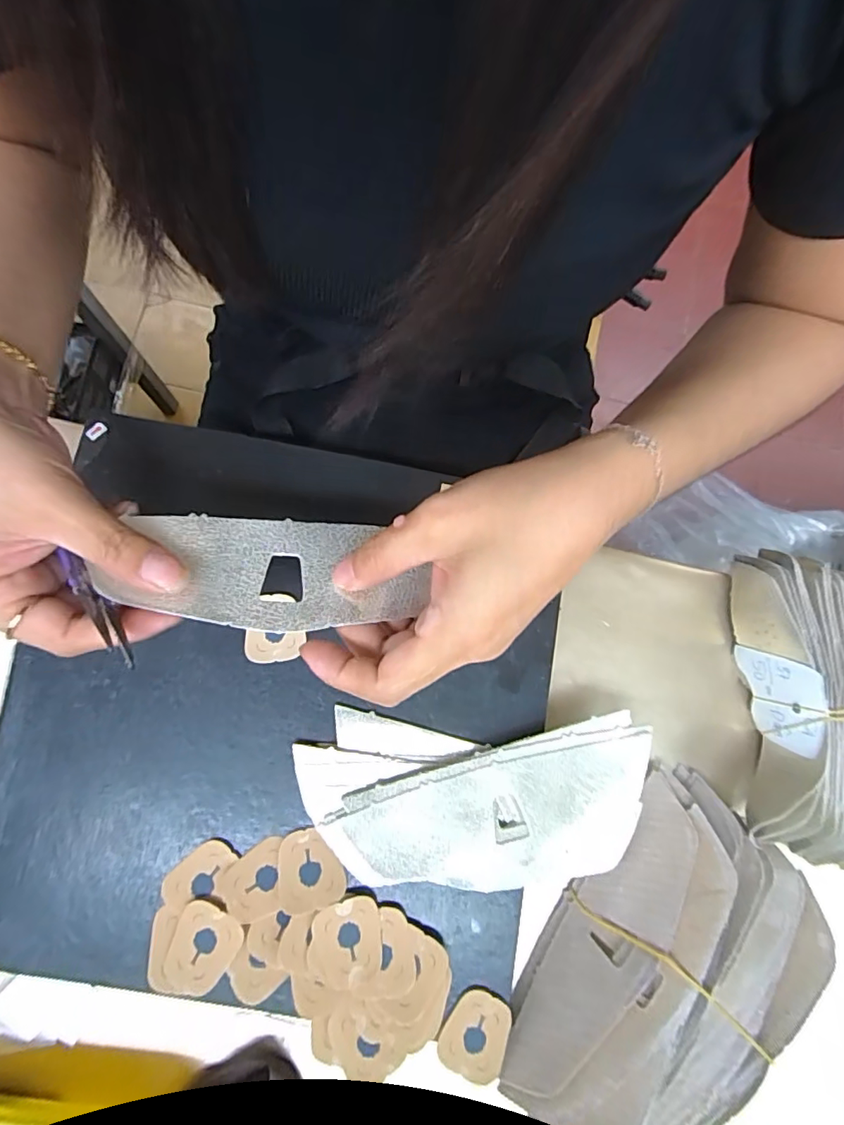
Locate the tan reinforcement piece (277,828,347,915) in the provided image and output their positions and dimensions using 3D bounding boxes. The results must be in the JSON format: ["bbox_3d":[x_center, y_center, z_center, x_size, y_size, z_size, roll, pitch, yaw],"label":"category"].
[{"bbox_3d":[-0.059,0.162,0.280,0.034,0.004,0.038,-7,69,-8],"label":"tan reinforcement piece"}]

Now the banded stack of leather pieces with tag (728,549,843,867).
[{"bbox_3d":[0.251,0.088,0.317,0.111,0.055,0.183,6,78,-3],"label":"banded stack of leather pieces with tag"}]

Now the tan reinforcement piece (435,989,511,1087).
[{"bbox_3d":[0.028,0.242,0.271,0.033,0.004,0.037,25,79,4],"label":"tan reinforcement piece"}]

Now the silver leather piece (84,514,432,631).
[{"bbox_3d":[-0.066,0.004,0.232,0.133,0.006,0.050,5,66,-8],"label":"silver leather piece"}]

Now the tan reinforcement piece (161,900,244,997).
[{"bbox_3d":[-0.110,0.196,0.268,0.033,0.004,0.039,16,78,3],"label":"tan reinforcement piece"}]

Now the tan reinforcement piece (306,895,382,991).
[{"bbox_3d":[-0.039,0.194,0.270,0.036,0.004,0.040,3,78,0],"label":"tan reinforcement piece"}]

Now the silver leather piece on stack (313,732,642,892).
[{"bbox_3d":[0.041,0.140,0.281,0.174,0.011,0.064,-11,78,-3],"label":"silver leather piece on stack"}]

